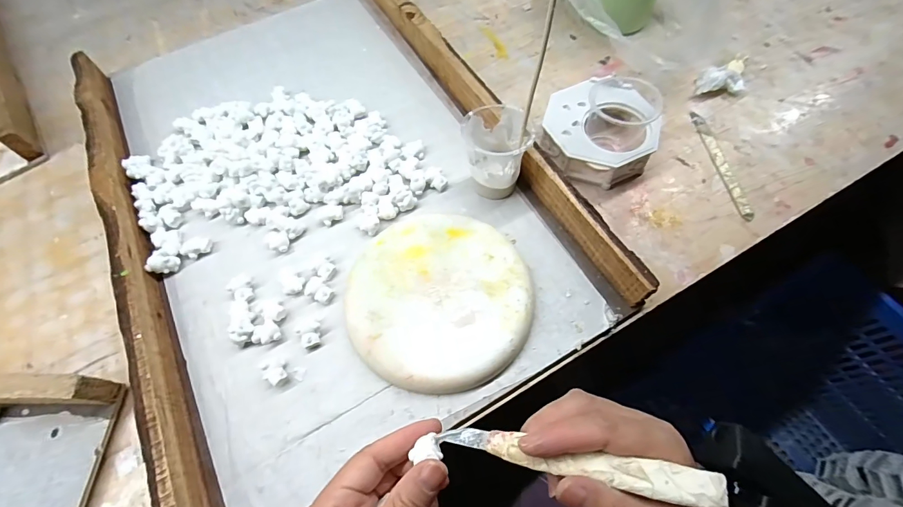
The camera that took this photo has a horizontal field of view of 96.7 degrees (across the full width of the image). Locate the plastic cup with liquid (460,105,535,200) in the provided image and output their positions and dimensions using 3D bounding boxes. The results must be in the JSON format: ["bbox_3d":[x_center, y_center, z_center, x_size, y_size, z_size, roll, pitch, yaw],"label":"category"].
[{"bbox_3d":[0.043,-0.099,0.394,0.062,0.076,0.066,-2,63,2],"label":"plastic cup with liquid"}]

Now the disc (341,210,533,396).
[{"bbox_3d":[-0.011,0.040,0.358,0.157,0.020,0.155,-1,63,2],"label":"disc"}]

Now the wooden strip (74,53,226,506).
[{"bbox_3d":[-0.306,-0.006,0.382,0.026,0.042,0.572,-29,65,-12],"label":"wooden strip"}]

